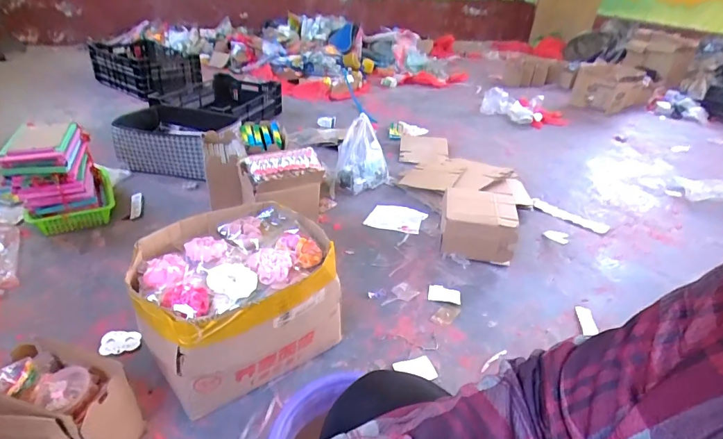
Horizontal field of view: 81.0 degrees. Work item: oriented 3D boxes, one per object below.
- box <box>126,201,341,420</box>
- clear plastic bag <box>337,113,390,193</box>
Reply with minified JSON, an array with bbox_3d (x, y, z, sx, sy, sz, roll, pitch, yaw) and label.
[{"bbox_3d":[-0.276,0.182,0.940,0.385,0.270,0.346,-20,39,-36],"label":"box"},{"bbox_3d":[0.005,-0.262,1.735,0.195,0.249,0.164,14,31,16],"label":"clear plastic bag"}]

